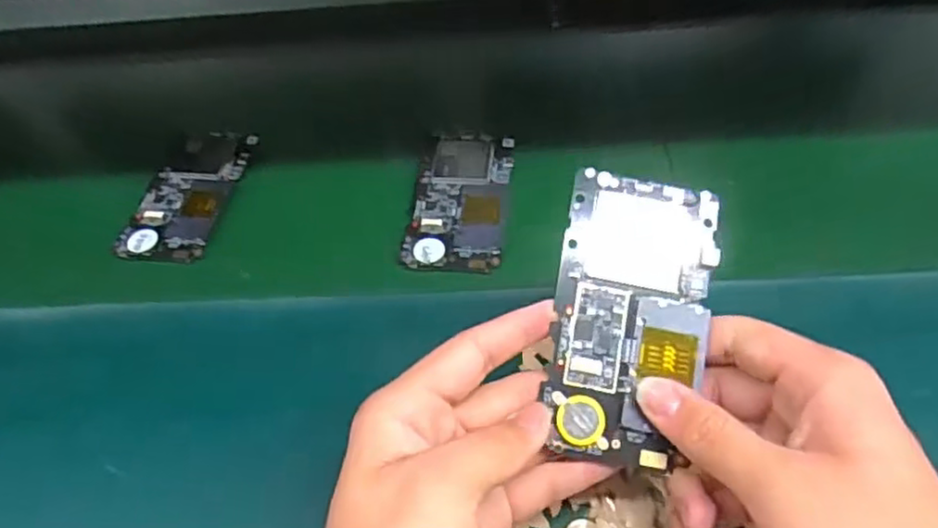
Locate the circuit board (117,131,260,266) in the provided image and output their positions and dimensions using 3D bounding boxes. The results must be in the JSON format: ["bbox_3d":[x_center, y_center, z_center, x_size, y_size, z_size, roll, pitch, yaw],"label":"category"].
[{"bbox_3d":[-0.201,-0.054,0.491,0.067,0.006,0.125,6,52,9],"label":"circuit board"}]

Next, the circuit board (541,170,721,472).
[{"bbox_3d":[0.071,0.022,0.295,0.065,0.007,0.125,10,76,2],"label":"circuit board"}]

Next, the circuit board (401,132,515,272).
[{"bbox_3d":[-0.005,-0.047,0.466,0.065,0.006,0.127,3,52,6],"label":"circuit board"}]

